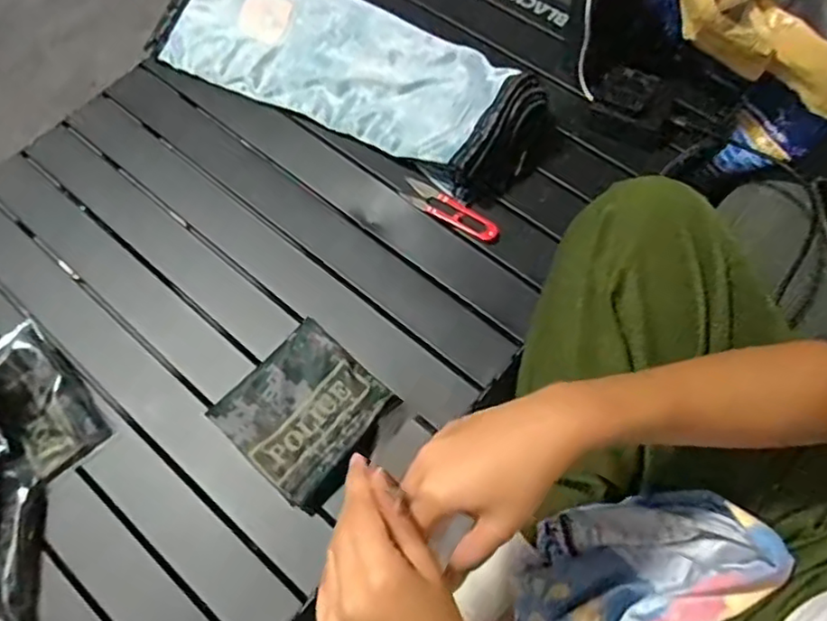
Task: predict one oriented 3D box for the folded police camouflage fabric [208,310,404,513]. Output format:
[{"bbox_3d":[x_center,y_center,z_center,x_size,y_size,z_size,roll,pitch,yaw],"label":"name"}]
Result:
[{"bbox_3d":[-0.096,0.089,0.558,0.133,0.027,0.125,39,72,19],"label":"folded police camouflage fabric"}]

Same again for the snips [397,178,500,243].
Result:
[{"bbox_3d":[0.038,-0.106,0.657,0.116,0.008,0.028,31,70,16],"label":"snips"}]

